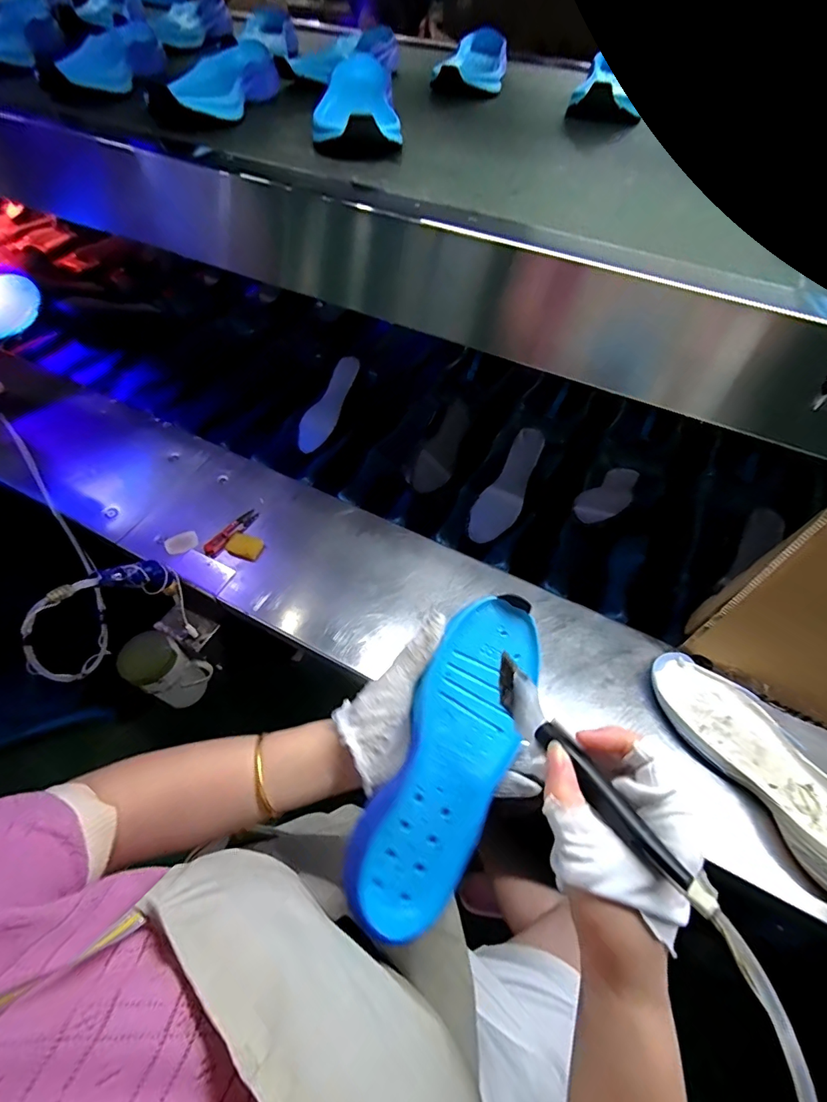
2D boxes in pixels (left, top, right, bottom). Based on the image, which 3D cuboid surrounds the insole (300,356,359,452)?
[{"bbox_3d":[-0.165,-0.288,0.896,0.058,0.020,0.212,24,81,15],"label":"insole"}]

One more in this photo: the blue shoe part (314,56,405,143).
[{"bbox_3d":[-0.064,-0.499,0.514,0.094,0.049,0.253,-4,55,-7],"label":"blue shoe part"}]

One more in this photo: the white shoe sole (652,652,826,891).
[{"bbox_3d":[0.399,0.236,0.522,0.108,0.033,0.275,-26,61,-21],"label":"white shoe sole"}]

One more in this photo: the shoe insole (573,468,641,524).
[{"bbox_3d":[0.326,-0.095,0.751,0.071,0.010,0.218,19,37,35],"label":"shoe insole"}]

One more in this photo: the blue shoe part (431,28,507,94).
[{"bbox_3d":[0.096,-0.745,0.701,0.091,0.059,0.253,11,55,3],"label":"blue shoe part"}]

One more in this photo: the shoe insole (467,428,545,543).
[{"bbox_3d":[0.166,-0.113,0.785,0.068,0.018,0.221,27,80,17],"label":"shoe insole"}]

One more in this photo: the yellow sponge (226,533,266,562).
[{"bbox_3d":[-0.250,-0.008,0.683,0.049,0.010,0.038,16,55,7],"label":"yellow sponge"}]

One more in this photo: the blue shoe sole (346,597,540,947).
[{"bbox_3d":[0.033,0.150,0.346,0.091,0.036,0.240,27,74,-5],"label":"blue shoe sole"}]

